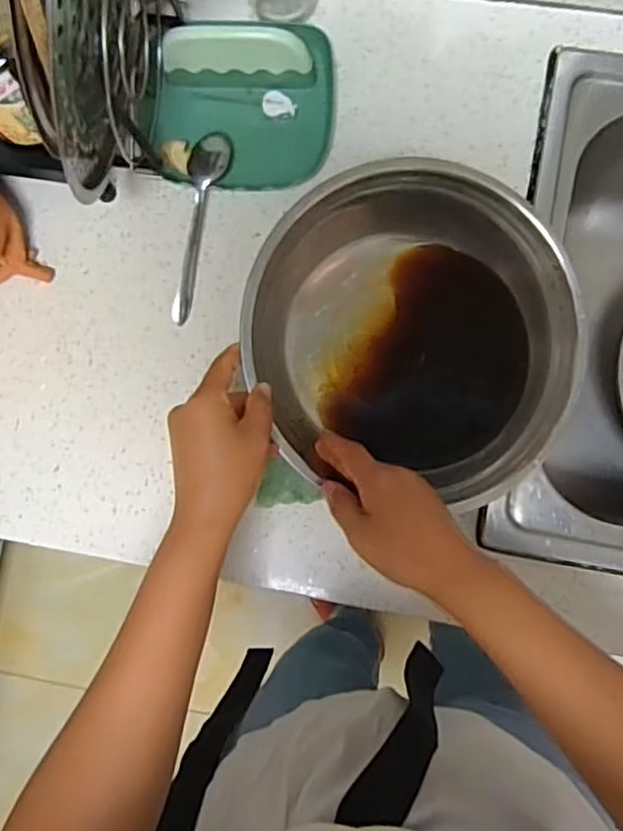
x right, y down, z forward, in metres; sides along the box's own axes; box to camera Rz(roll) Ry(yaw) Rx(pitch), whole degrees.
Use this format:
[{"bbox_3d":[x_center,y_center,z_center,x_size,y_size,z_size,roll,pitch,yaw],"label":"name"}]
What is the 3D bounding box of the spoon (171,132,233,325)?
[{"bbox_3d":[-0.099,-0.165,0.569,0.034,0.021,0.169,11,86,4],"label":"spoon"}]

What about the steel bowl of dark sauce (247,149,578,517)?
[{"bbox_3d":[0.080,-0.062,0.488,0.235,0.097,0.225,0,89,5],"label":"steel bowl of dark sauce"}]

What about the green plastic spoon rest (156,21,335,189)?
[{"bbox_3d":[-0.060,-0.265,0.555,0.159,0.059,0.138,-3,85,4],"label":"green plastic spoon rest"}]

